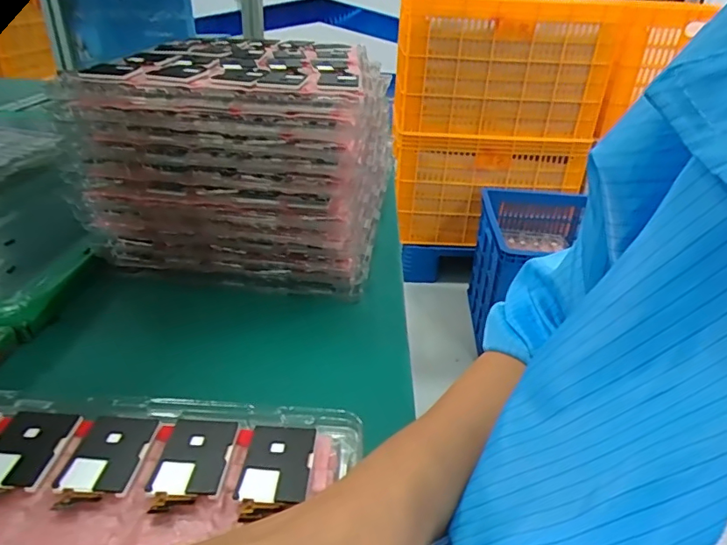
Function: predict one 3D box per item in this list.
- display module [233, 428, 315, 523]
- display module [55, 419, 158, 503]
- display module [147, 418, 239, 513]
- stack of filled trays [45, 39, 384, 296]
[{"bbox_3d":[-0.045,0.102,0.261,0.035,0.008,0.053,4,29,2],"label":"display module"},{"bbox_3d":[-0.131,0.095,0.262,0.035,0.008,0.049,2,29,-1],"label":"display module"},{"bbox_3d":[-0.087,0.097,0.262,0.033,0.004,0.052,7,32,-3],"label":"display module"},{"bbox_3d":[-0.118,-0.135,0.545,0.258,0.182,0.271,3,29,1],"label":"stack of filled trays"}]

